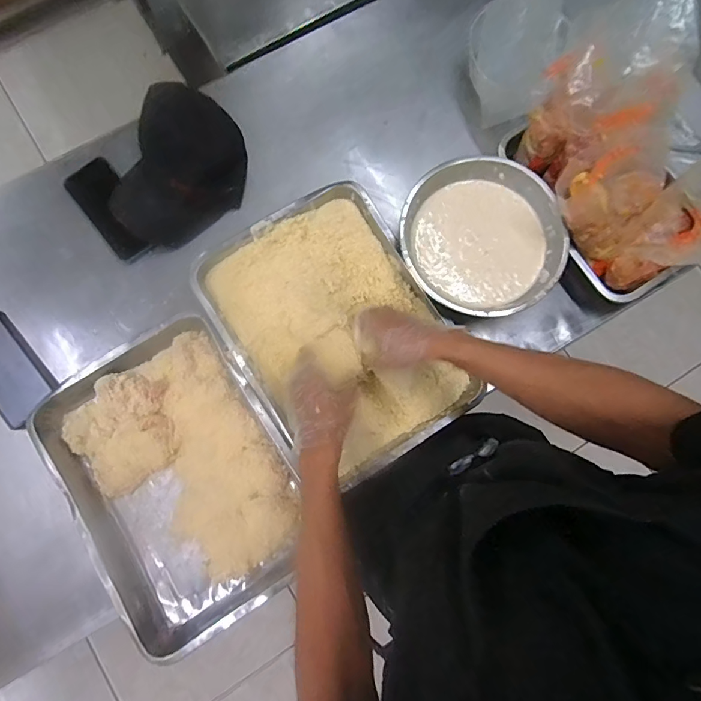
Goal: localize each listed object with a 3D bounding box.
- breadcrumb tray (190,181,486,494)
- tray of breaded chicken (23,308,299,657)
[{"bbox_3d":[-0.019,-0.029,0.610,0.277,0.070,0.376,-32,79,-5],"label":"breadcrumb tray"},{"bbox_3d":[-0.226,0.167,0.590,0.276,0.070,0.381,-33,83,-6],"label":"tray of breaded chicken"}]

